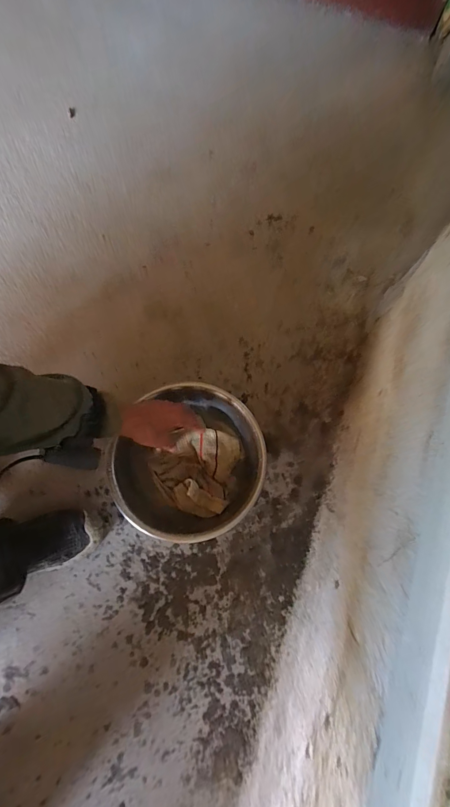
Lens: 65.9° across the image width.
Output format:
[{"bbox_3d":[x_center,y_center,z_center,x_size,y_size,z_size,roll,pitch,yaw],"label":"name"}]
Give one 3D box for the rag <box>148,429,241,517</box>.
[{"bbox_3d":[-0.043,0.133,0.653,0.166,0.050,0.142,-24,70,-7],"label":"rag"}]

